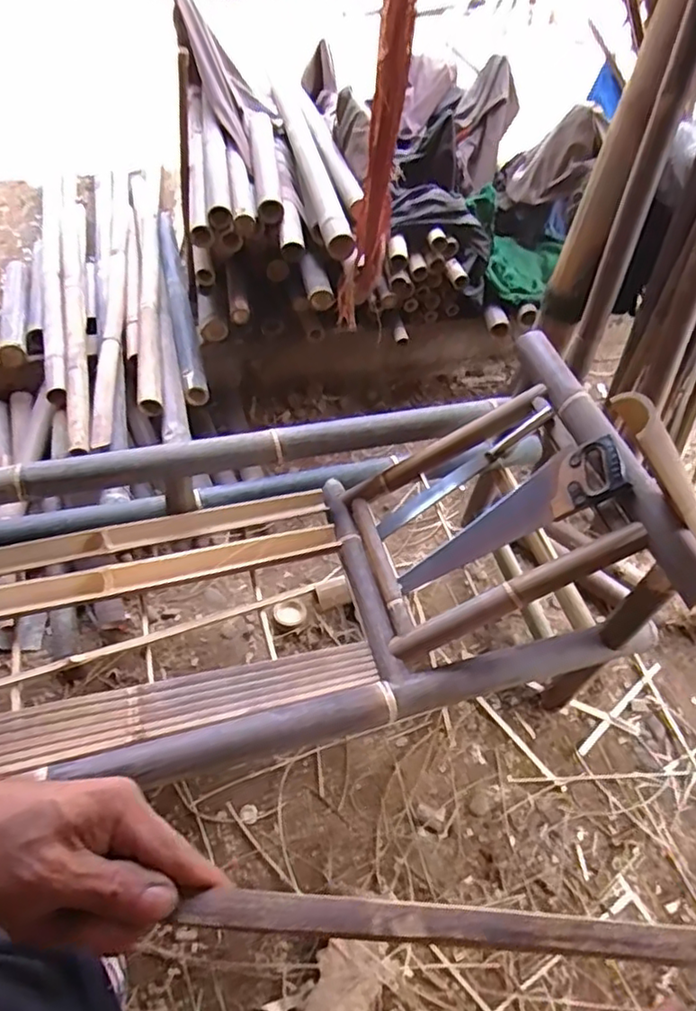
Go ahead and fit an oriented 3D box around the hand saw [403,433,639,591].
[{"bbox_3d":[0.297,0.034,1.182,0.459,0.027,0.116,-34,54,15],"label":"hand saw"}]

